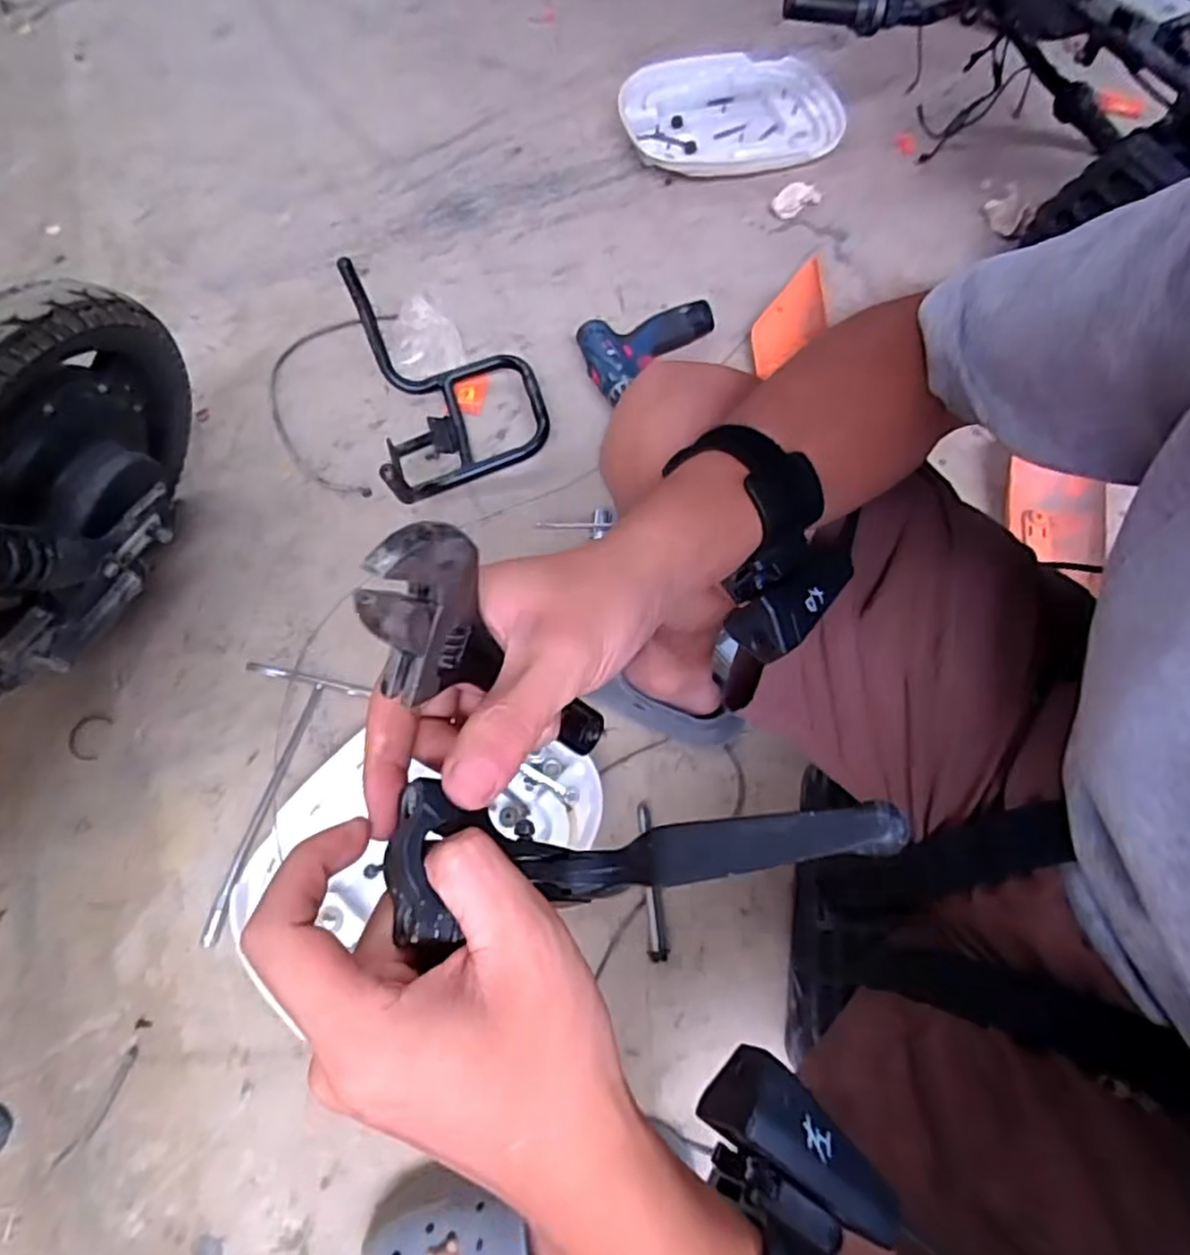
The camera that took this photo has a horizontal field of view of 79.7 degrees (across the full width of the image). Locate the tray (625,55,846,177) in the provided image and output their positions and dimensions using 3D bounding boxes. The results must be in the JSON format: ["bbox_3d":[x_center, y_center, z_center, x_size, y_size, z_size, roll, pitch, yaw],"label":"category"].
[{"bbox_3d":[0.239,-0.871,1.205,0.379,0.045,0.285,-9,66,-6],"label":"tray"}]

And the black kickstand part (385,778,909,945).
[{"bbox_3d":[0.014,0.071,0.224,0.149,0.052,0.045,-9,65,13],"label":"black kickstand part"}]

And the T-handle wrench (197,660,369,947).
[{"bbox_3d":[-0.351,0.174,0.735,0.137,0.022,0.279,13,66,4],"label":"T-handle wrench"}]

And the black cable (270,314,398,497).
[{"bbox_3d":[-0.365,-0.317,0.964,0.159,0.015,0.320,1,66,-1],"label":"black cable"}]

